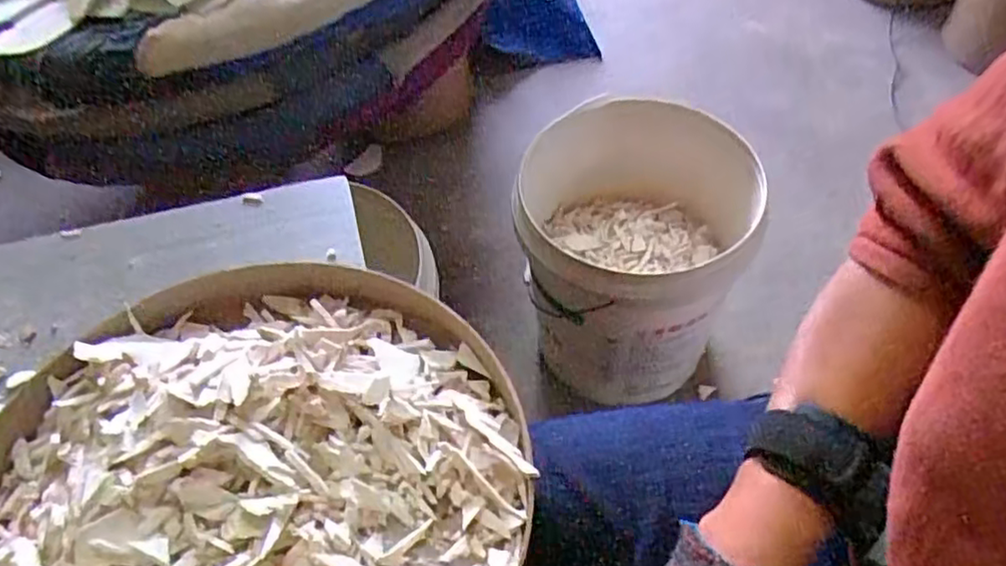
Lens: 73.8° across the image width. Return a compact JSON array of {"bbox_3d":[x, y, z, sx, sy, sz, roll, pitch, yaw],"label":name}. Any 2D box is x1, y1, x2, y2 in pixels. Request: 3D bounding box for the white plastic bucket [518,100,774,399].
[{"bbox_3d":[0.168,-0.031,0.911,0.279,0.326,0.268,-2,54,3],"label":"white plastic bucket"}]

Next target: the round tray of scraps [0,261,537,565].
[{"bbox_3d":[-0.138,0.117,0.380,0.297,0.070,0.295,-2,54,3],"label":"round tray of scraps"}]

